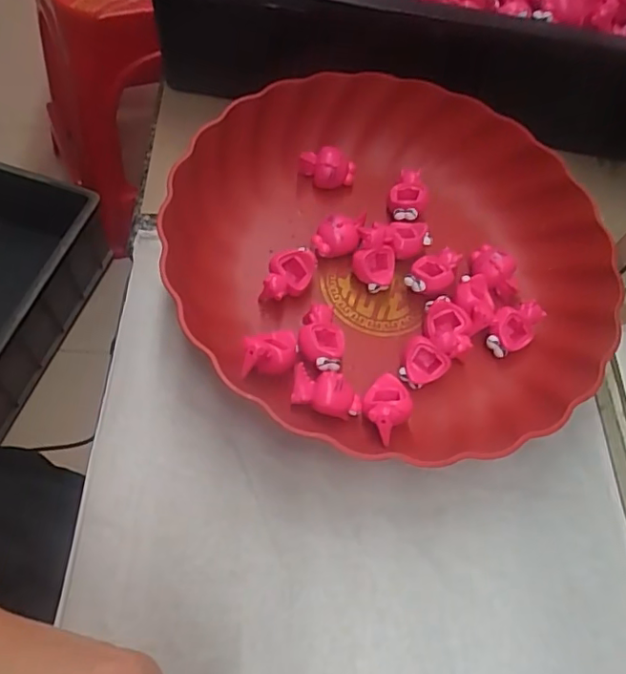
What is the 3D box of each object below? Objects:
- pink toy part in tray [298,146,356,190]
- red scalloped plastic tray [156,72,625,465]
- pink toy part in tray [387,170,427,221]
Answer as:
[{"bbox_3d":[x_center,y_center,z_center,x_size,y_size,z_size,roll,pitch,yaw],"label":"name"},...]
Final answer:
[{"bbox_3d":[0.009,-0.108,0.361,0.035,0.025,0.013,13,58,-1],"label":"pink toy part in tray"},{"bbox_3d":[0.045,-0.048,0.319,0.241,0.044,0.235,34,60,11],"label":"red scalloped plastic tray"},{"bbox_3d":[0.060,-0.088,0.355,0.022,0.015,0.032,13,59,-1],"label":"pink toy part in tray"}]

